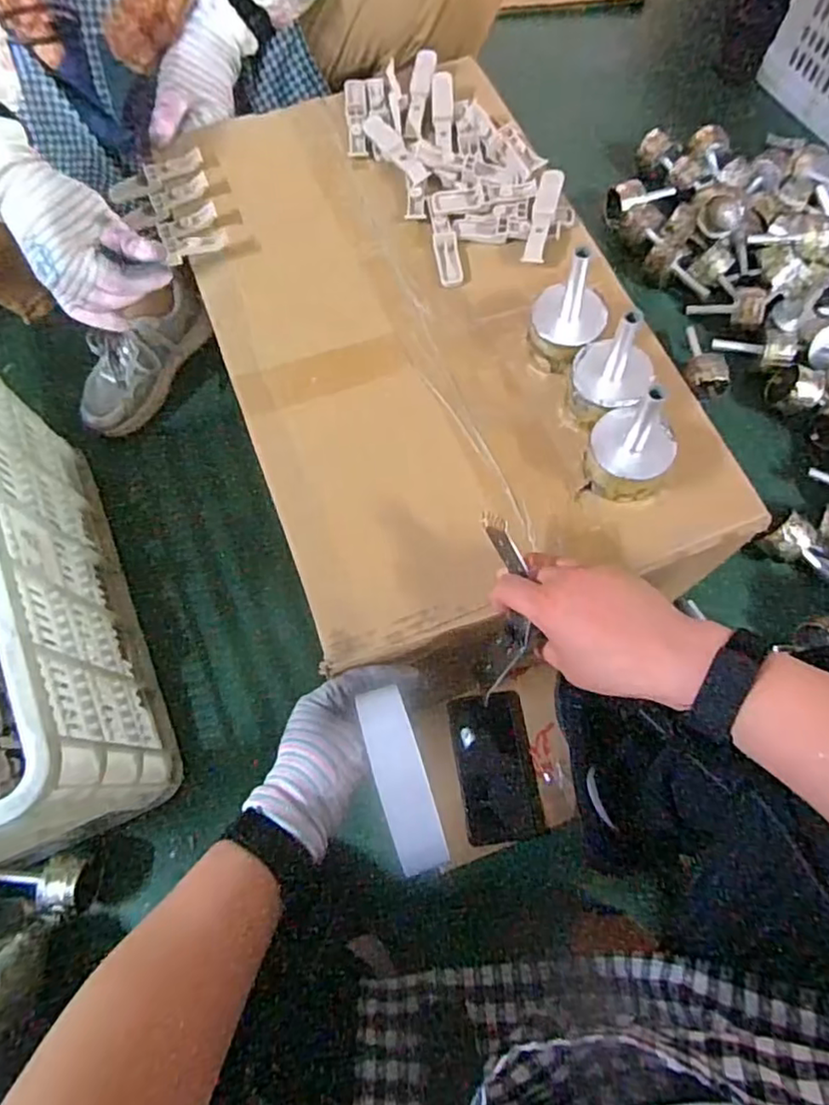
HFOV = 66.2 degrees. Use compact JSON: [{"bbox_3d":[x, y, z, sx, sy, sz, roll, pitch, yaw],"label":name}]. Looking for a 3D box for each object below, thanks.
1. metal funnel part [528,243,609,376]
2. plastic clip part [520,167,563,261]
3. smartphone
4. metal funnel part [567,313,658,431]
[{"bbox_3d":[0.125,-0.194,0.507,0.058,0.103,0.060,21,72,10],"label":"metal funnel part"},{"bbox_3d":[0.119,-0.312,0.585,0.022,0.010,0.107,12,71,7],"label":"plastic clip part"},{"bbox_3d":[0.097,0.254,0.759,0.092,0.009,0.166,-6,72,-9],"label":"smartphone"},{"bbox_3d":[0.152,-0.140,0.486,0.057,0.105,0.060,-43,74,-13],"label":"metal funnel part"}]

